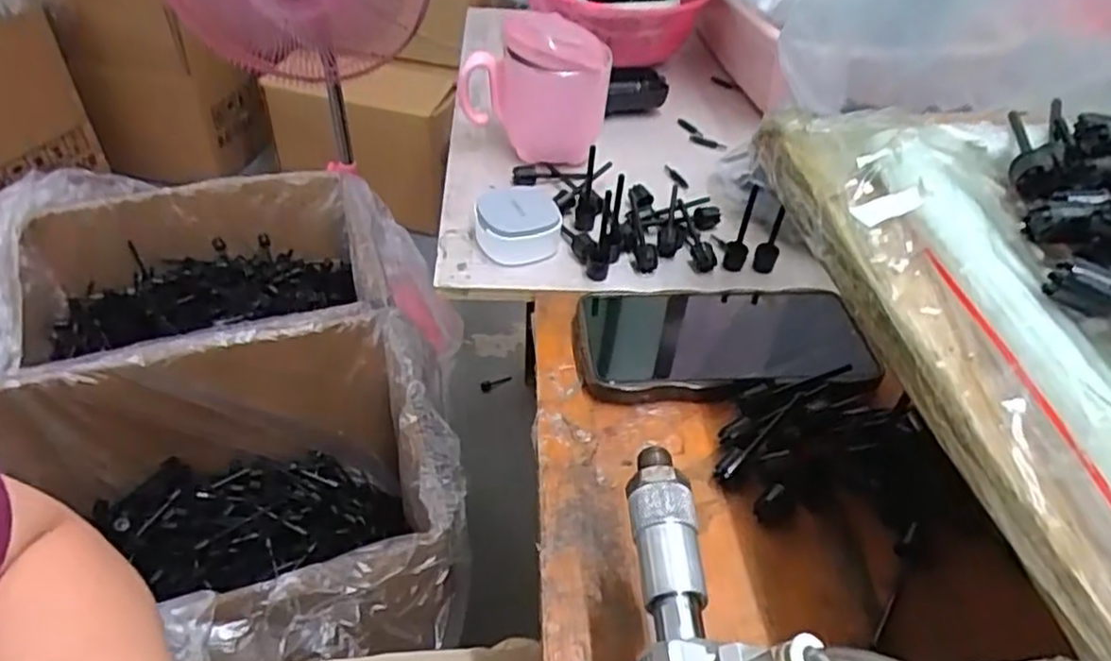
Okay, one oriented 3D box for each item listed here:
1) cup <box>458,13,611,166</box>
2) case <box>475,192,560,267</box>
[{"bbox_3d":[-0.015,-0.184,0.539,0.109,0.095,0.069,12,44,7],"label":"cup"},{"bbox_3d":[-0.025,-0.073,0.473,0.055,0.033,0.056,2,43,-3],"label":"case"}]

